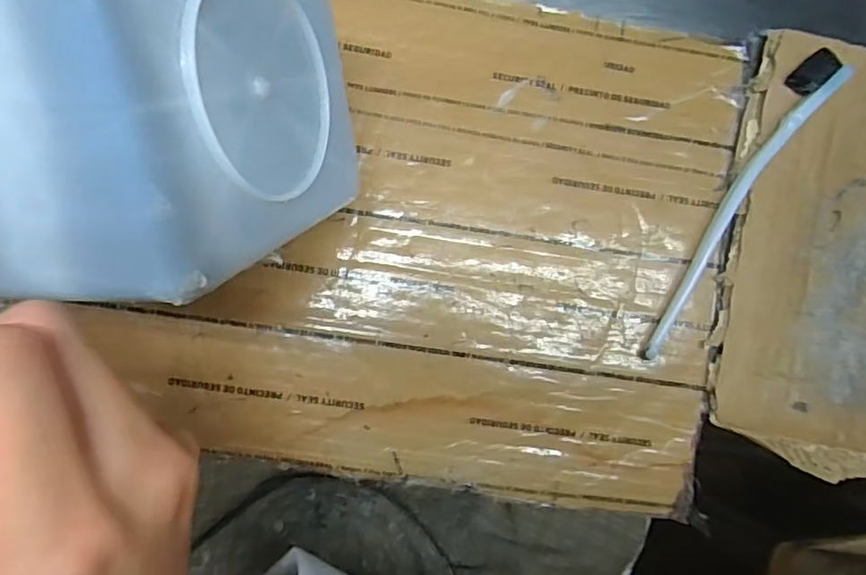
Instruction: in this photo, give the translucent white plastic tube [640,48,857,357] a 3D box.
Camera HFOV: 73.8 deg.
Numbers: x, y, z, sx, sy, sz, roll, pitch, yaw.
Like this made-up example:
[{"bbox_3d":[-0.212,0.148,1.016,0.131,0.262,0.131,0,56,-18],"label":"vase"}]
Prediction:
[{"bbox_3d":[0.145,-0.041,0.278,0.019,0.015,0.168,35,86,-2],"label":"translucent white plastic tube"}]

